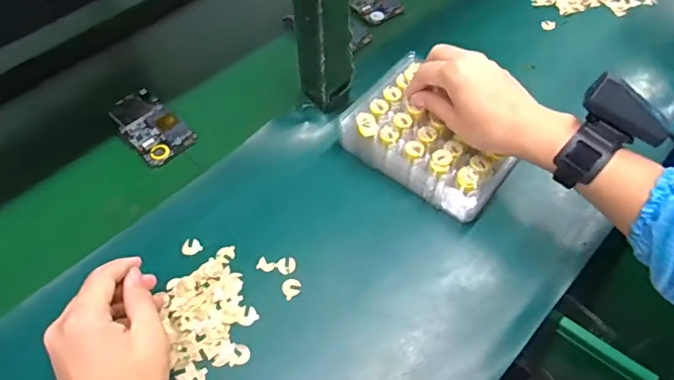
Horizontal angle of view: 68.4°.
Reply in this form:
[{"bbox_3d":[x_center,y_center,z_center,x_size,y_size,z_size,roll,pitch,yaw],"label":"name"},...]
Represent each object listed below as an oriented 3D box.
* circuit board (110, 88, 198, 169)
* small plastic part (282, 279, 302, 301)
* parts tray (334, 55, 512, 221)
[{"bbox_3d":[-0.231,-0.080,0.604,0.126,0.010,0.063,40,66,23],"label":"circuit board"},{"bbox_3d":[-0.043,0.093,0.472,0.018,0.004,0.020,-22,60,-13],"label":"small plastic part"},{"bbox_3d":[0.105,-0.060,0.543,0.177,0.040,0.130,37,65,22],"label":"parts tray"}]

